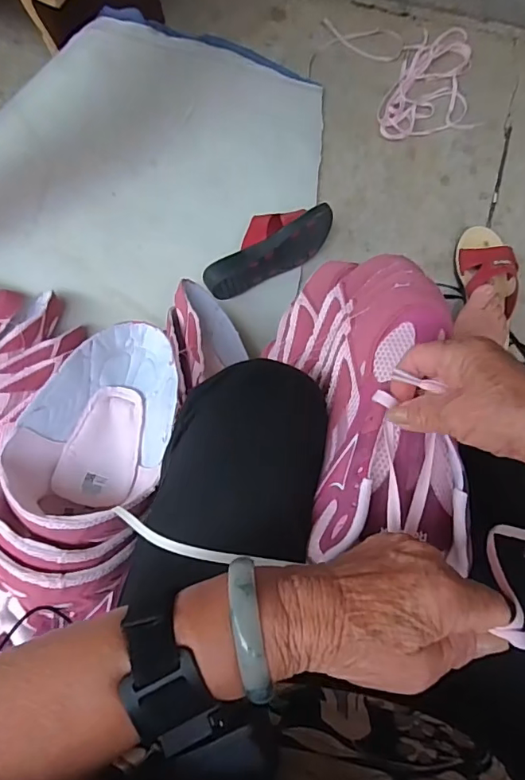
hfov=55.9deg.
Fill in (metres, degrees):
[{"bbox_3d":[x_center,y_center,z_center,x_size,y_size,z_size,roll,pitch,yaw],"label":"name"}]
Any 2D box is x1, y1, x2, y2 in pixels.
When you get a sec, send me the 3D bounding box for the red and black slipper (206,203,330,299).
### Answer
[{"bbox_3d":[0.006,-0.232,0.813,0.229,0.076,0.091,-26,79,-4],"label":"red and black slipper"}]

